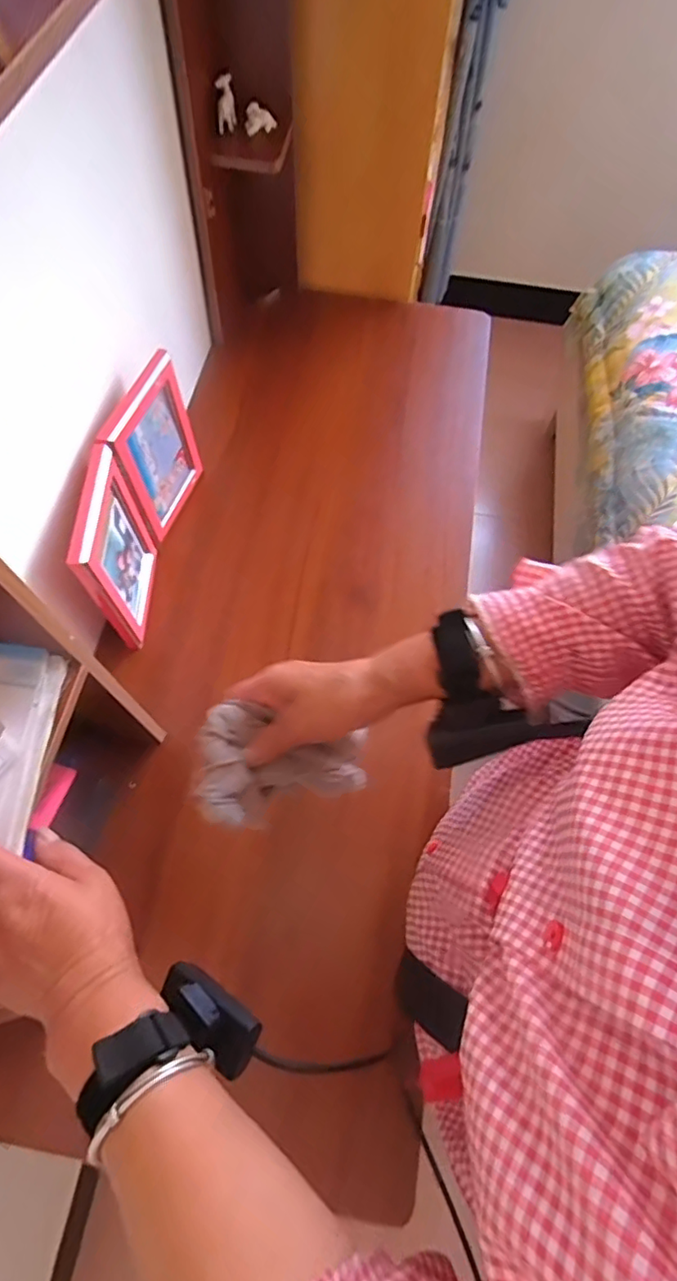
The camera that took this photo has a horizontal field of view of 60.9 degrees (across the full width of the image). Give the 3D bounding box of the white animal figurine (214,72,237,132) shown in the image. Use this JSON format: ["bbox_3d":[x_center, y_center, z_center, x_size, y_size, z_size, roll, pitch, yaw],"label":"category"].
[{"bbox_3d":[-0.145,-0.691,0.742,0.025,0.065,0.022,2,22,-2],"label":"white animal figurine"}]

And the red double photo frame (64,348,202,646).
[{"bbox_3d":[-0.238,-0.164,0.691,0.040,0.191,0.292,10,65,2],"label":"red double photo frame"}]

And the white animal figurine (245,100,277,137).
[{"bbox_3d":[-0.103,-0.688,0.758,0.039,0.030,0.016,-15,67,-10],"label":"white animal figurine"}]

